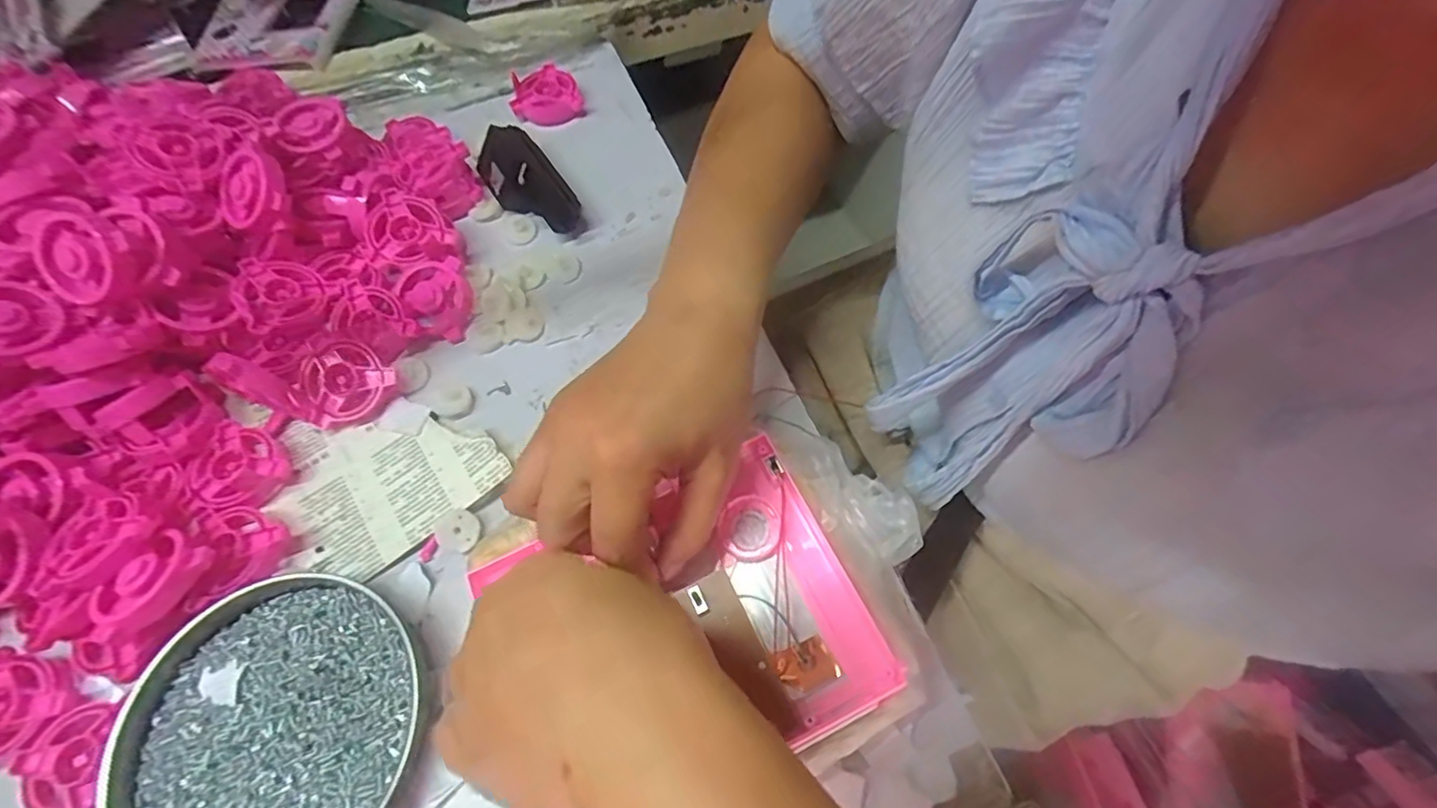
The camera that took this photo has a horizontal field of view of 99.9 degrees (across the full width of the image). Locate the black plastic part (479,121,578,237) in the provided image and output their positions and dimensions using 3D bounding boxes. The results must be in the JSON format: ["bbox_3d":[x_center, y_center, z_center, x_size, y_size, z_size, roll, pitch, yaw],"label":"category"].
[{"bbox_3d":[-0.137,-0.157,0.433,0.042,0.030,0.091,-36,69,-16],"label":"black plastic part"}]

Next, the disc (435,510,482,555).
[{"bbox_3d":[-0.144,0.069,0.331,0.024,0.006,0.021,-7,64,-3],"label":"disc"}]

